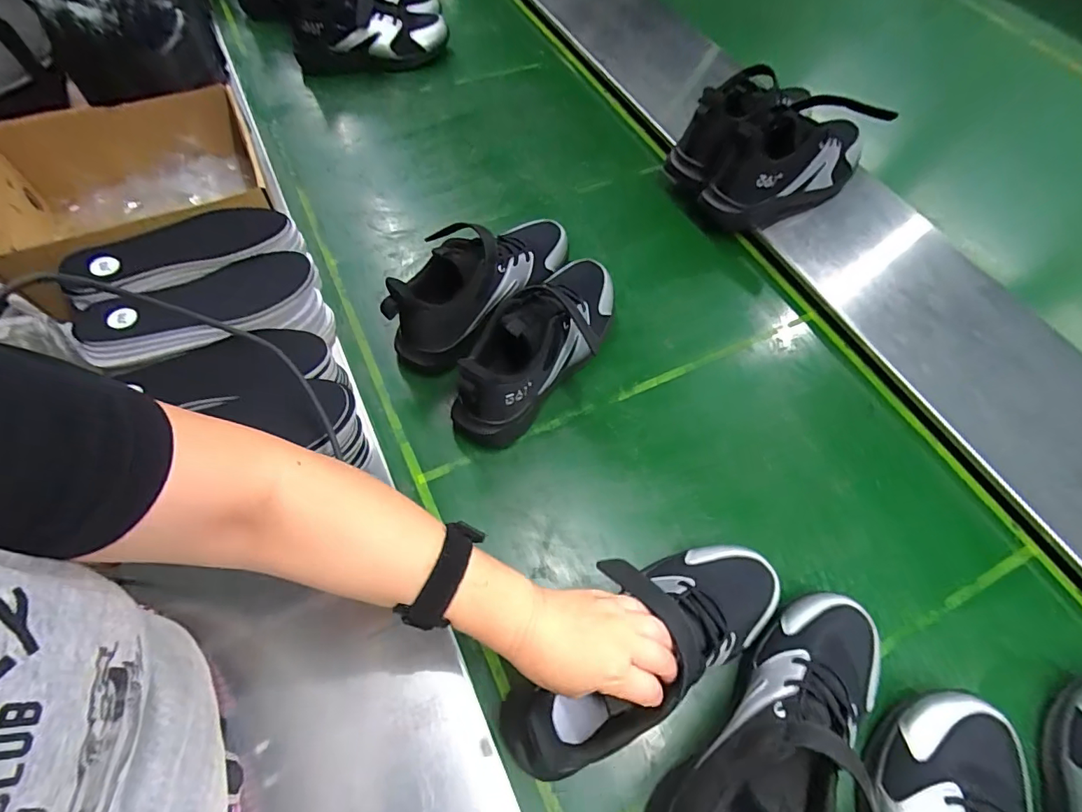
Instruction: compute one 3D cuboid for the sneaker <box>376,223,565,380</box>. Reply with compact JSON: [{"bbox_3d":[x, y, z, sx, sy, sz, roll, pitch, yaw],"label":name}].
[{"bbox_3d":[-0.071,-0.160,0.566,0.099,0.099,0.262,38,67,17],"label":"sneaker"}]

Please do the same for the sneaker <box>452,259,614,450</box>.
[{"bbox_3d":[0.006,-0.072,0.534,0.089,0.124,0.258,30,65,13],"label":"sneaker"}]

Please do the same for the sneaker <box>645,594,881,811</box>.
[{"bbox_3d":[0.188,0.256,0.369,0.103,0.123,0.256,40,68,18],"label":"sneaker"}]

